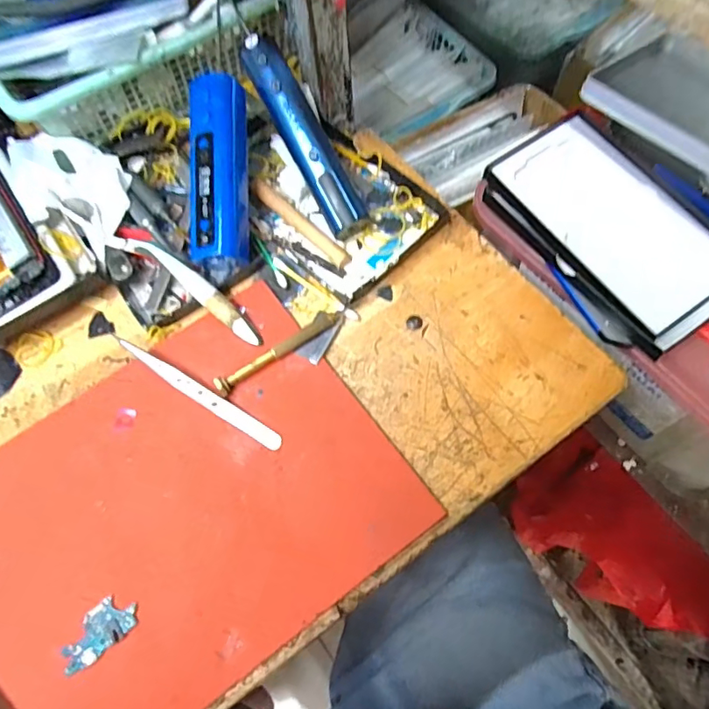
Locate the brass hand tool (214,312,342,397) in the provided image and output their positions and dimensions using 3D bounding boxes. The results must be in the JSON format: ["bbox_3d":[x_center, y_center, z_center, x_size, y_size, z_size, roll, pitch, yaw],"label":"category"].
[{"bbox_3d":[-0.050,-0.004,0.357,0.094,0.009,0.013,-37,69,-12],"label":"brass hand tool"}]

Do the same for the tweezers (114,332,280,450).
[{"bbox_3d":[-0.102,0.023,0.347,0.130,0.007,0.012,29,71,15],"label":"tweezers"}]

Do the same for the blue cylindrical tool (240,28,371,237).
[{"bbox_3d":[-0.035,-0.155,0.389,0.028,0.026,0.148,-27,89,-12],"label":"blue cylindrical tool"}]

